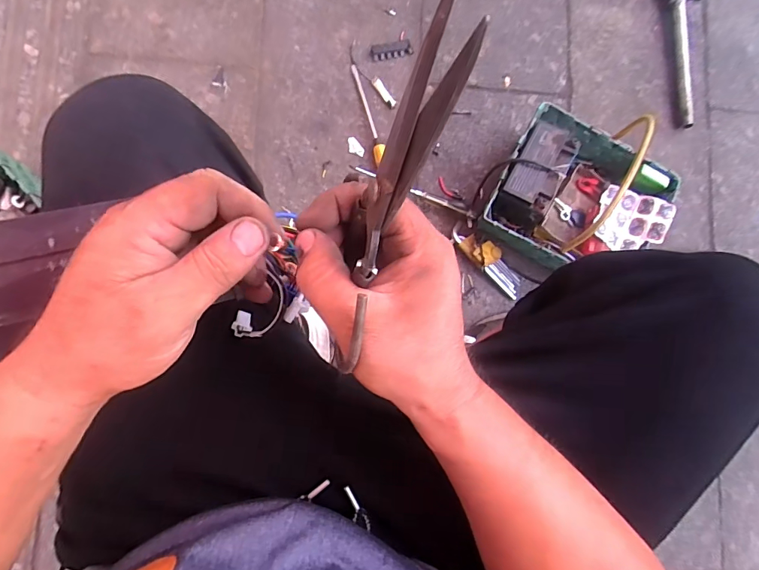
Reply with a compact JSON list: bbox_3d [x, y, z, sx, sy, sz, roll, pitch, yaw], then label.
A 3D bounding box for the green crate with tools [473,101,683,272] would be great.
[{"bbox_3d":[0.350,-0.157,0.704,0.272,0.236,0.240,28,82,-3],"label":"green crate with tools"}]

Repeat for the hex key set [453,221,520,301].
[{"bbox_3d":[0.199,-0.049,0.783,0.162,0.034,0.051,43,82,-1],"label":"hex key set"}]

